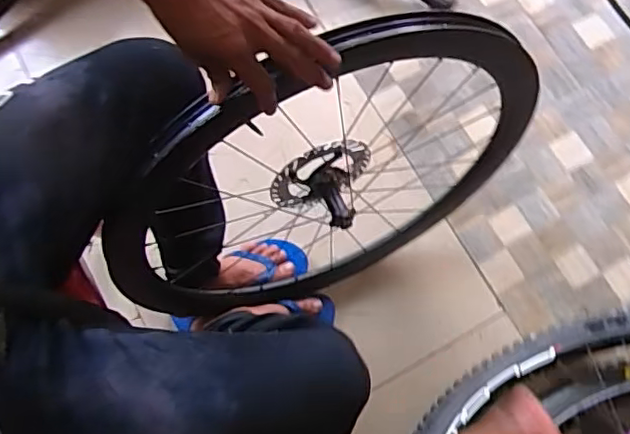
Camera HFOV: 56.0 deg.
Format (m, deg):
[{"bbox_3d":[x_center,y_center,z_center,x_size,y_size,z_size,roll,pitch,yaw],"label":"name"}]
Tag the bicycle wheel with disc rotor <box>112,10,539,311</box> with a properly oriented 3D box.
[{"bbox_3d":[-0.004,-0.017,0.817,0.611,0.558,0.142,-26,77,-4],"label":"bicycle wheel with disc rotor"}]

